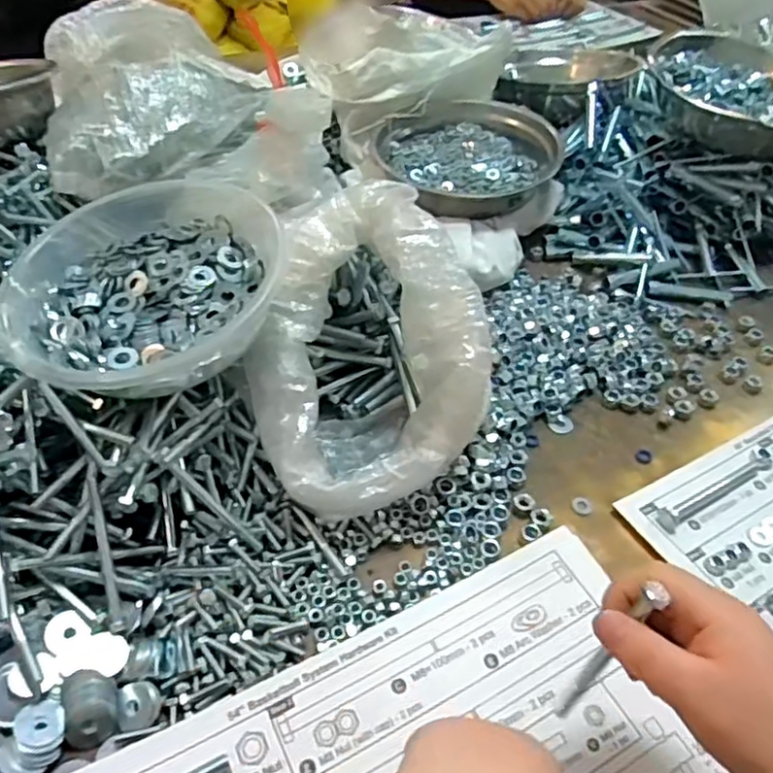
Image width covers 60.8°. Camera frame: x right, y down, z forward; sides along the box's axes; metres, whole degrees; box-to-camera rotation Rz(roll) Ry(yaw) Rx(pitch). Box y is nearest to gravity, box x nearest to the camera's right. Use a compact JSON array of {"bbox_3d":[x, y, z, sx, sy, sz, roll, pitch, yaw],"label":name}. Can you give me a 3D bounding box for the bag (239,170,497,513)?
[{"bbox_3d":[-0.019,-0.023,0.493,0.163,0.164,0.200,-14,50,-16],"label":"bag"}]

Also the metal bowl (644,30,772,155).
[{"bbox_3d":[0.424,-0.358,0.793,0.211,0.065,0.211,2,45,-2],"label":"metal bowl"}]

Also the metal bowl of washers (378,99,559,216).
[{"bbox_3d":[0.094,-0.277,0.778,0.215,0.057,0.185,5,47,0],"label":"metal bowl of washers"}]

